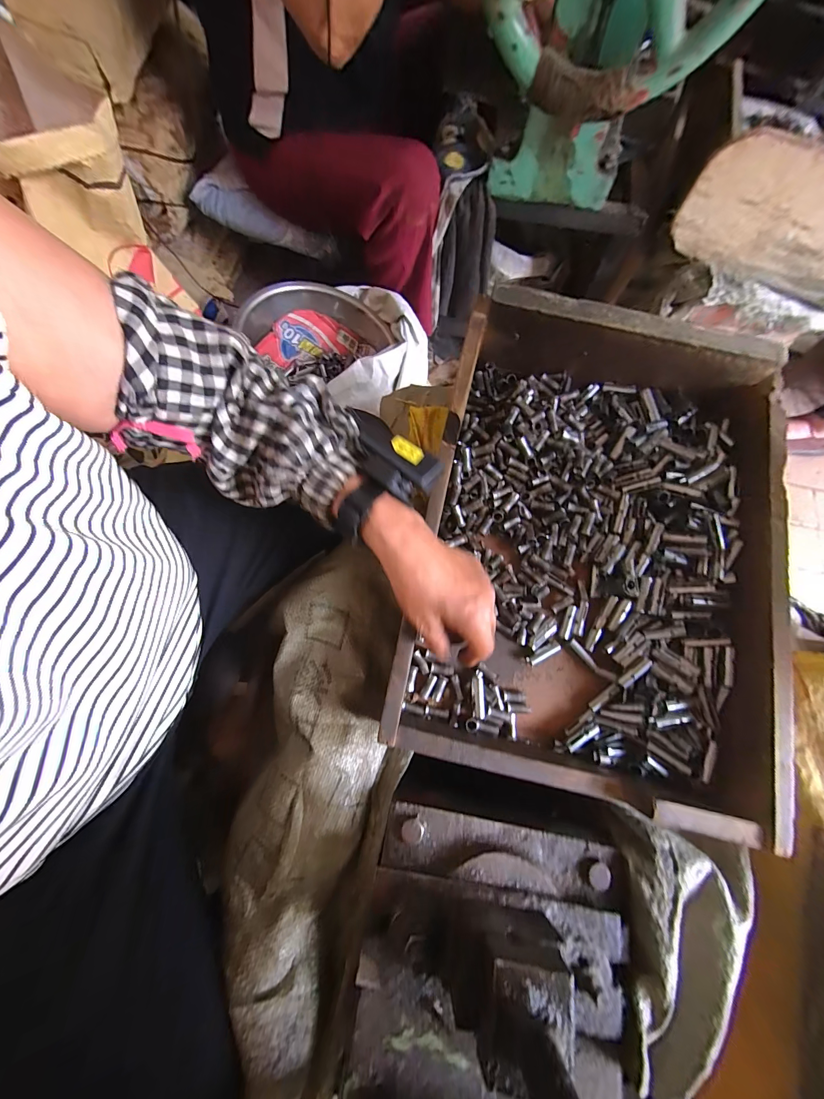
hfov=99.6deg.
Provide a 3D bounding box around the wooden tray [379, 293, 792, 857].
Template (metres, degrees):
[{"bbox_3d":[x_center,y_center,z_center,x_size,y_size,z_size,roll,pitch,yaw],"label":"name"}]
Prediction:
[{"bbox_3d":[0.184,-0.007,0.349,0.325,0.083,0.444,13,78,3],"label":"wooden tray"}]

